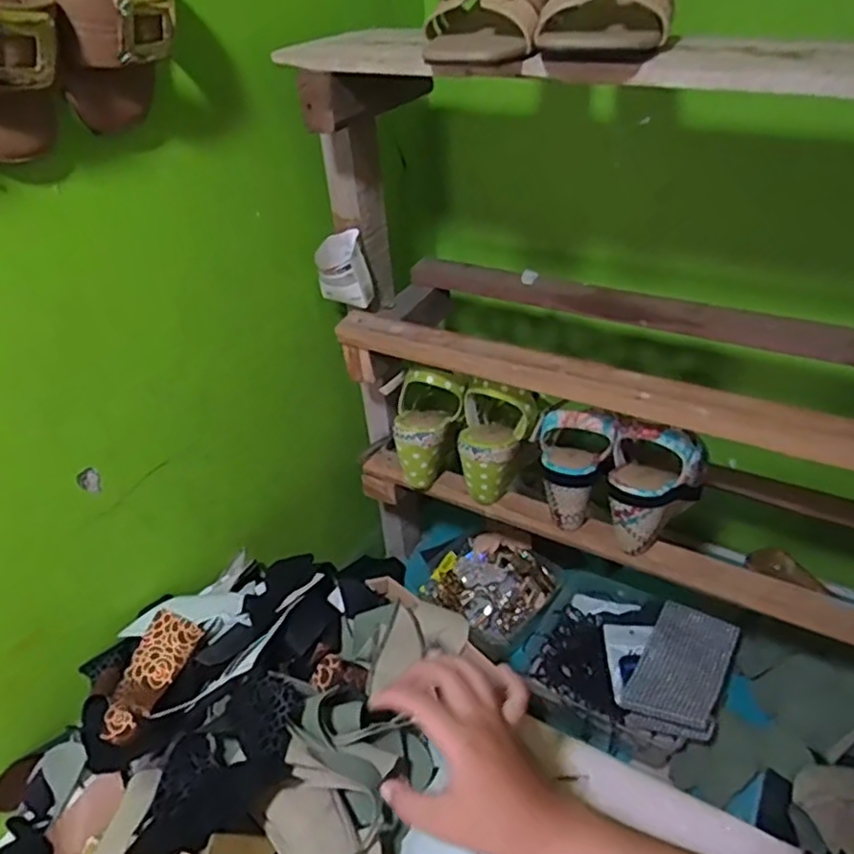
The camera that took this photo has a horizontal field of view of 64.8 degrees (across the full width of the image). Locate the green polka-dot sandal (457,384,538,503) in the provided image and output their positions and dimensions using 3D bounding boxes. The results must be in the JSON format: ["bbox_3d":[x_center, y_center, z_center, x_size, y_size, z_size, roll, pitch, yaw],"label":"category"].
[{"bbox_3d":[0.078,0.015,0.744,0.080,0.132,0.069,2,36,8],"label":"green polka-dot sandal"}]

